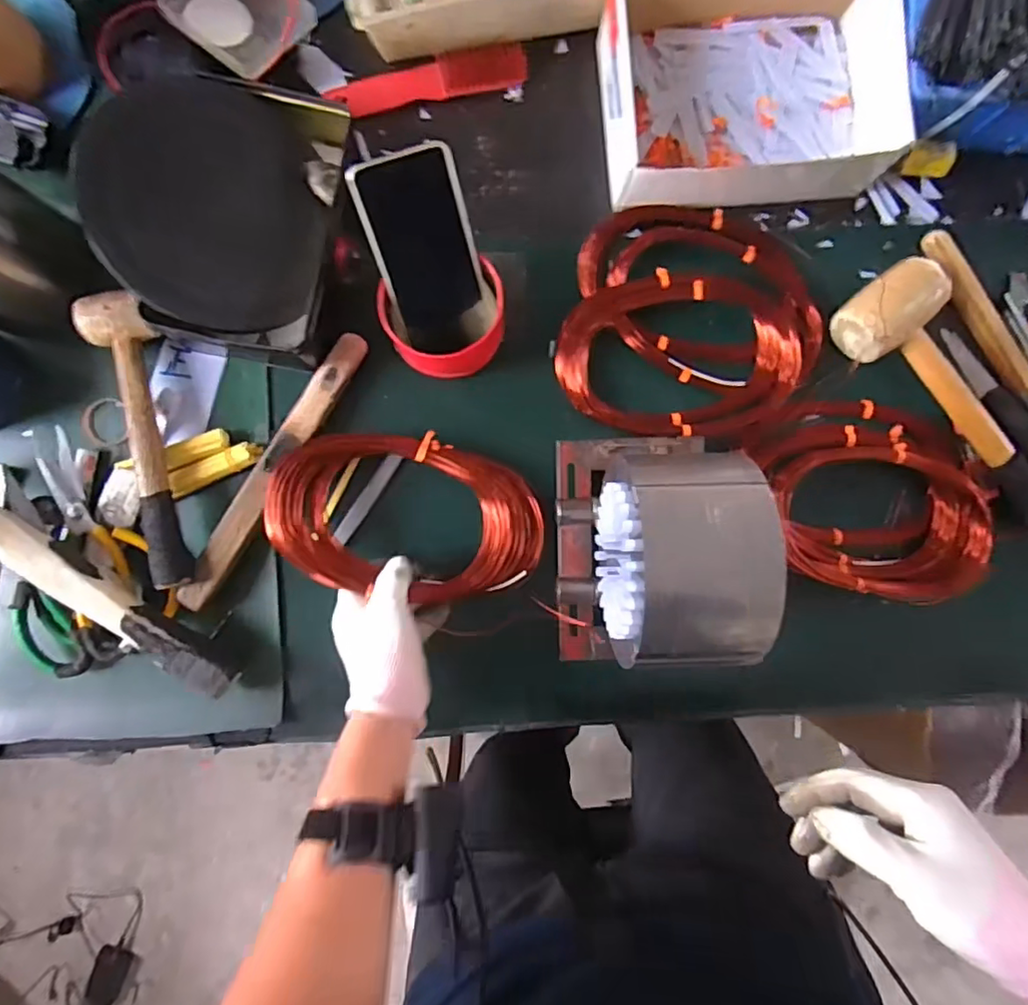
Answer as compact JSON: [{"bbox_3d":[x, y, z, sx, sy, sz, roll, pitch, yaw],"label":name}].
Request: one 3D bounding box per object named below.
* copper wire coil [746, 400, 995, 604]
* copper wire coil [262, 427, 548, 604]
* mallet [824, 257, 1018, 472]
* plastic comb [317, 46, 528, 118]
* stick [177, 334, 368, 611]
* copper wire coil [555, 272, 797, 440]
[{"bbox_3d":[0.328,-0.006,0.539,0.227,0.031,0.174,13,90,-2],"label":"copper wire coil"},{"bbox_3d":[-0.093,0.012,0.524,0.229,0.052,0.147,-4,91,-2],"label":"copper wire coil"},{"bbox_3d":[0.377,-0.111,0.528,0.097,0.060,0.207,-29,92,-1],"label":"mallet"},{"bbox_3d":[-0.079,-0.400,0.551,0.183,0.013,0.036,-16,91,-2],"label":"plastic comb"},{"bbox_3d":[-0.216,-0.031,0.528,0.029,0.033,0.279,31,90,-2],"label":"stick"},{"bbox_3d":[0.152,-0.137,0.538,0.218,0.025,0.145,-8,91,-2],"label":"copper wire coil"}]

